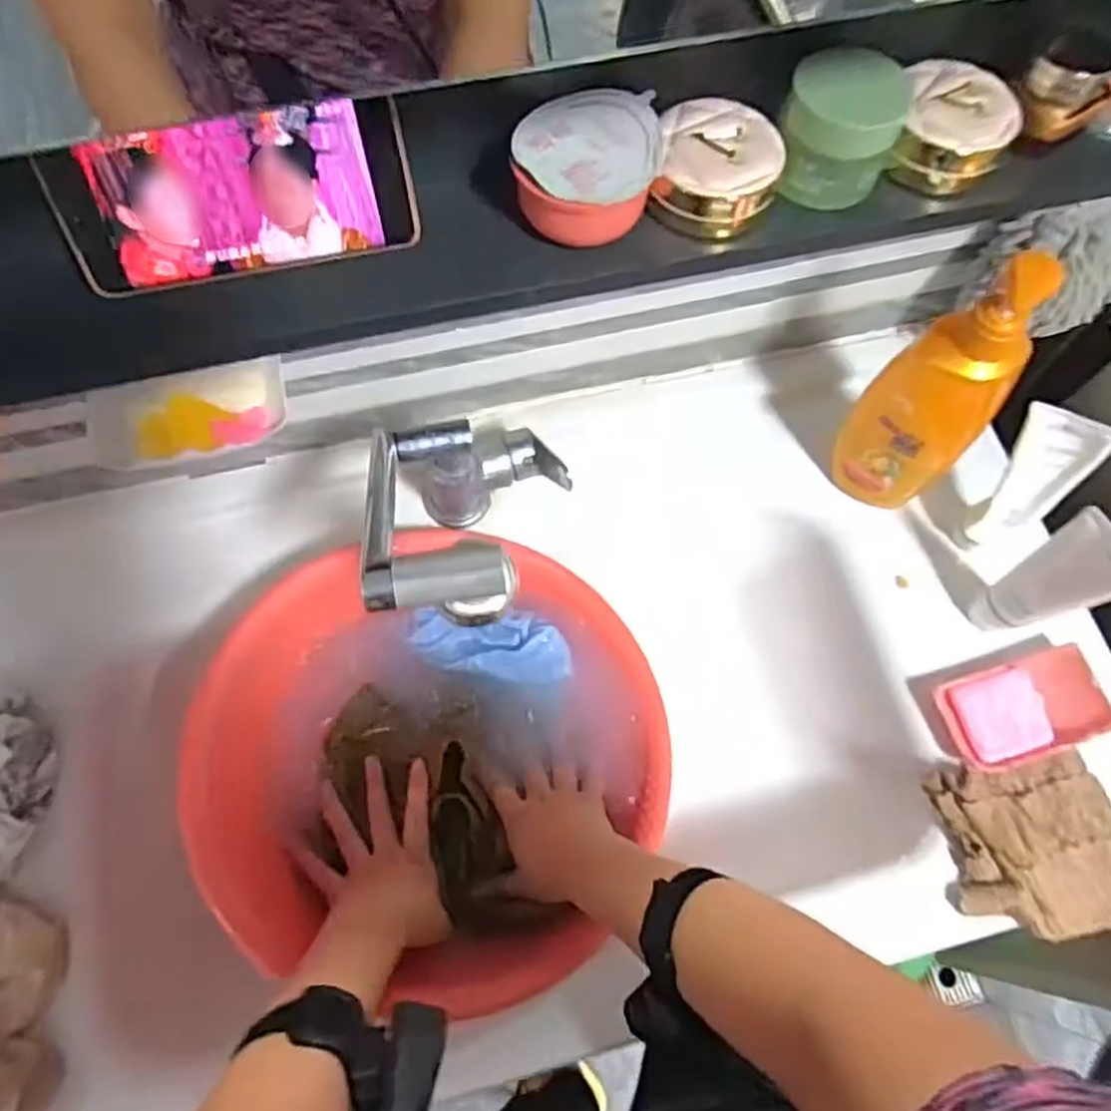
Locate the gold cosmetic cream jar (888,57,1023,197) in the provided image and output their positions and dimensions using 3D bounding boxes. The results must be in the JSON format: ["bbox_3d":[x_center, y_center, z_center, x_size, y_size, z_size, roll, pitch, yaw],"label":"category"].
[{"bbox_3d":[0.226,-0.244,0.428,0.058,0.043,0.068,15,69,4],"label":"gold cosmetic cream jar"}]

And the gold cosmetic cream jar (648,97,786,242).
[{"bbox_3d":[0.088,-0.212,0.413,0.064,0.040,0.065,1,68,-1],"label":"gold cosmetic cream jar"}]

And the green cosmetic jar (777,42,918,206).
[{"bbox_3d":[0.154,-0.230,0.406,0.060,0.051,0.064,1,68,-1],"label":"green cosmetic jar"}]

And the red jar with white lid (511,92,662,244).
[{"bbox_3d":[0.016,-0.203,0.394,0.073,0.044,0.068,3,68,0],"label":"red jar with white lid"}]

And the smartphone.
[{"bbox_3d":[-0.157,-0.178,0.372,0.167,0.070,0.005,-12,39,-6],"label":"smartphone"}]

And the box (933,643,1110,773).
[{"bbox_3d":[0.375,0.121,0.593,0.119,0.031,0.071,-16,69,-8],"label":"box"}]

